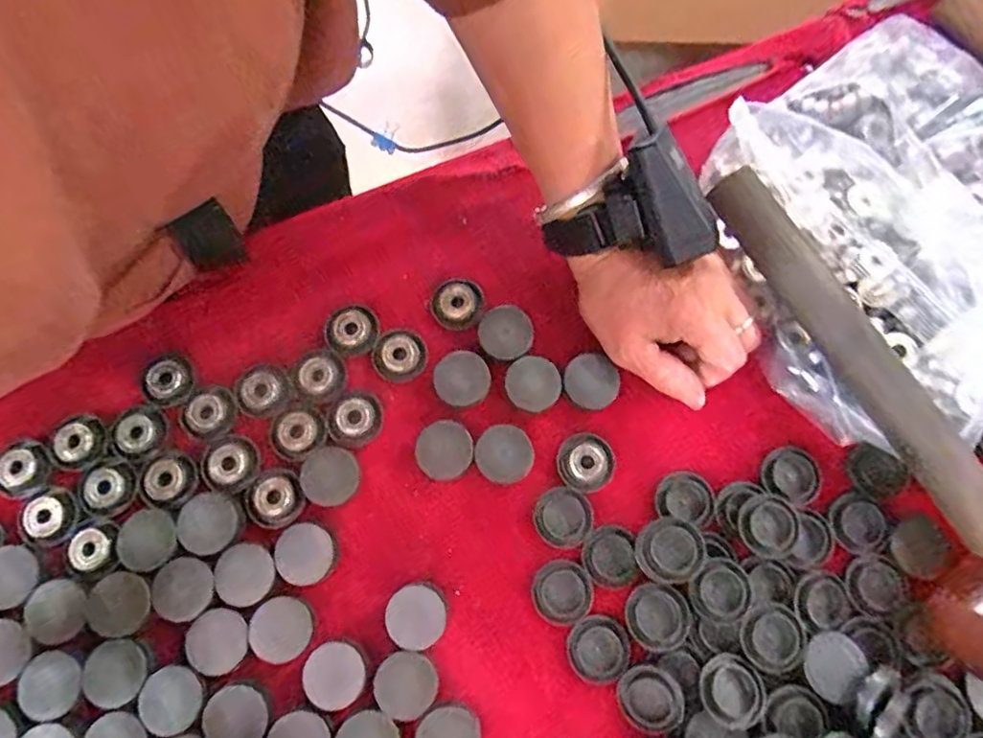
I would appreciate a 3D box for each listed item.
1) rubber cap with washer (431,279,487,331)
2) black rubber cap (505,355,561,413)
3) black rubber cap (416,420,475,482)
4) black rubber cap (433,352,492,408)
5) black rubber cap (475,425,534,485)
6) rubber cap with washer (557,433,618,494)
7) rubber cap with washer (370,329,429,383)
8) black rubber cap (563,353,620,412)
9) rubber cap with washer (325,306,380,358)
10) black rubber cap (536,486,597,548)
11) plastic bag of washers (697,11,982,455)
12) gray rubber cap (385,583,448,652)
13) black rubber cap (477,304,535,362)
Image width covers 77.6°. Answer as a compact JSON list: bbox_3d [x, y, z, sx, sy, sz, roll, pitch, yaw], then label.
[{"bbox_3d":[-0.020,-0.040,0.374,0.031,0.007,0.031,-32,78,-7],"label":"rubber cap with washer"},{"bbox_3d":[0.025,0.008,0.357,0.032,0.004,0.031,0,76,0],"label":"black rubber cap"},{"bbox_3d":[-0.027,0.046,0.349,0.032,0.005,0.032,-34,78,-8],"label":"black rubber cap"},{"bbox_3d":[-0.017,0.006,0.357,0.032,0.004,0.032,0,76,0],"label":"black rubber cap"},{"bbox_3d":[0.007,0.049,0.347,0.031,0.004,0.032,0,76,0],"label":"black rubber cap"},{"bbox_3d":[0.054,0.053,0.349,0.032,0.004,0.033,-35,78,-8],"label":"rubber cap with washer"},{"bbox_3d":[-0.055,-0.008,0.366,0.031,0.005,0.030,0,76,0],"label":"rubber cap with washer"},{"bbox_3d":[0.059,0.007,0.356,0.030,0.006,0.032,0,76,0],"label":"black rubber cap"},{"bbox_3d":[-0.085,-0.023,0.370,0.031,0.004,0.030,0,76,0],"label":"rubber cap with washer"},{"bbox_3d":[0.041,0.083,0.343,0.032,0.004,0.032,0,76,0],"label":"black rubber cap"},{"bbox_3d":[0.244,-0.088,0.350,0.226,0.061,0.235,-31,78,-7],"label":"plastic bag of washers"},{"bbox_3d":[-0.041,0.133,0.327,0.031,0.004,0.032,0,76,0],"label":"gray rubber cap"},{"bbox_3d":[0.008,-0.022,0.363,0.031,0.004,0.032,0,76,0],"label":"black rubber cap"}]

